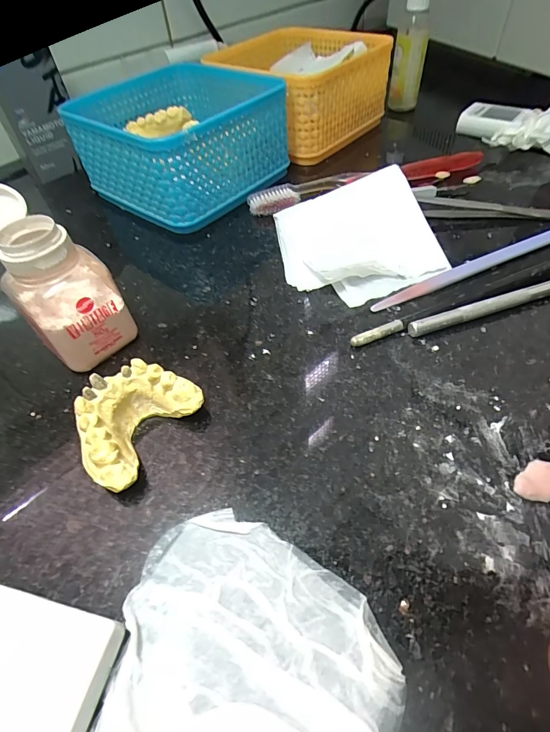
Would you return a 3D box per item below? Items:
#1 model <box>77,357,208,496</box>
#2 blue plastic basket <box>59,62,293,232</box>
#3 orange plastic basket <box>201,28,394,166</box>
[{"bbox_3d":[-0.062,0.023,0.167,0.037,0.026,0.053,25,57,23],"label":"model"},{"bbox_3d":[-0.071,-0.177,0.305,0.129,0.066,0.132,33,60,28],"label":"blue plastic basket"},{"bbox_3d":[0.021,-0.260,0.365,0.136,0.067,0.132,36,61,29],"label":"orange plastic basket"}]

